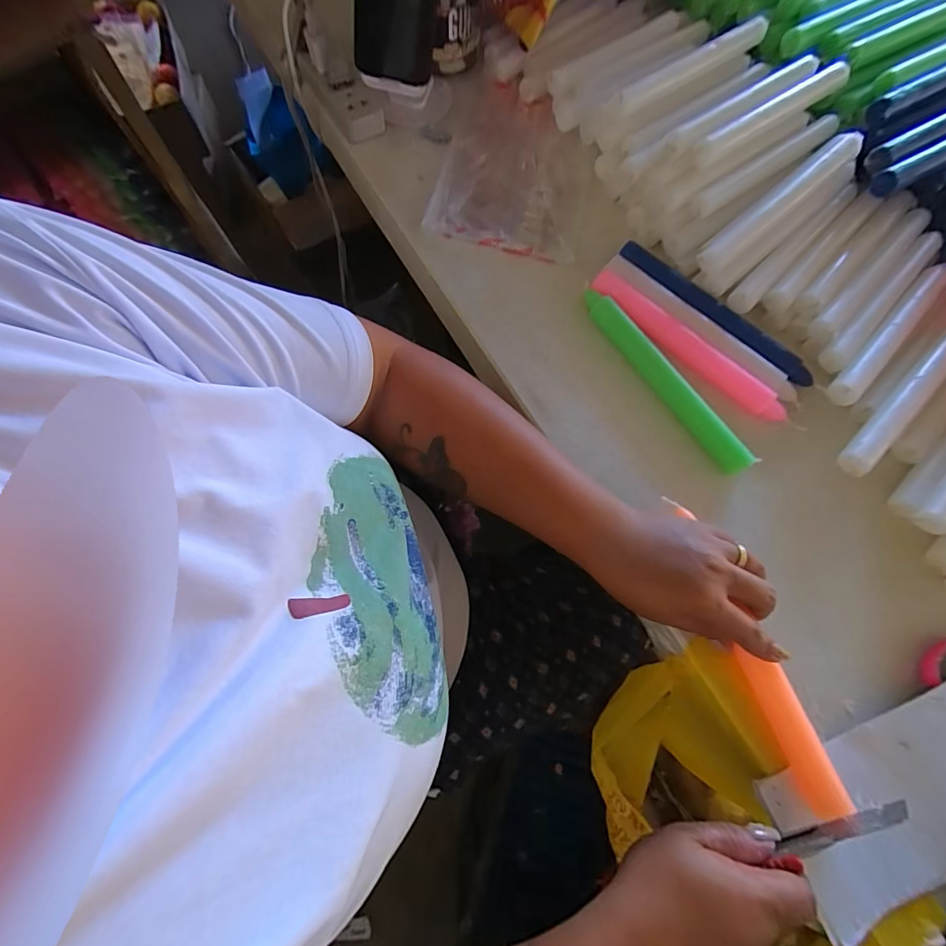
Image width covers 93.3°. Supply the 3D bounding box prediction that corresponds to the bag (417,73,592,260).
[{"bbox_3d":[0.045,-0.326,0.466,0.143,0.013,0.219,13,72,3],"label":"bag"}]

